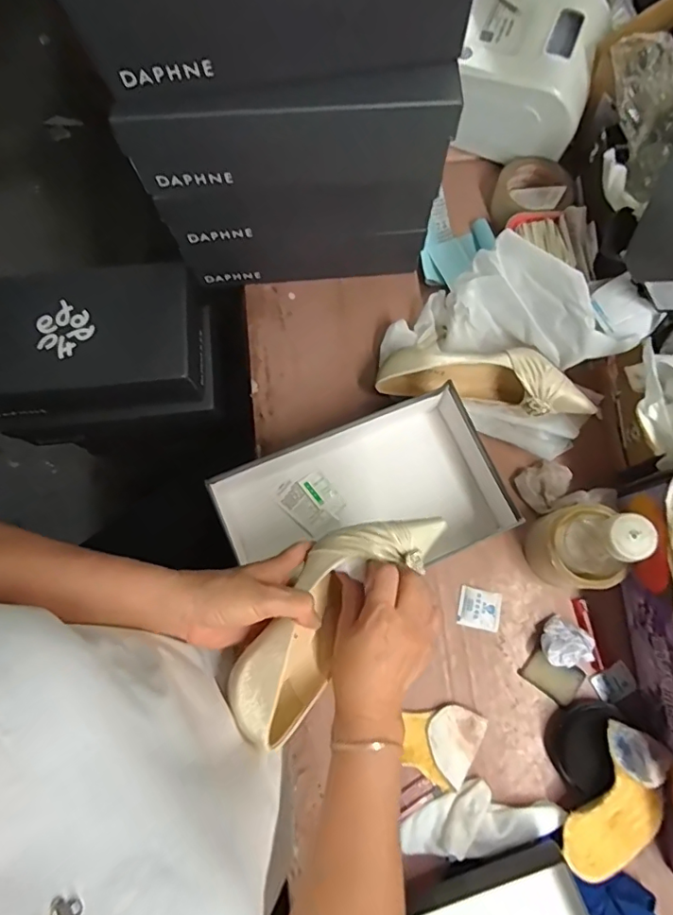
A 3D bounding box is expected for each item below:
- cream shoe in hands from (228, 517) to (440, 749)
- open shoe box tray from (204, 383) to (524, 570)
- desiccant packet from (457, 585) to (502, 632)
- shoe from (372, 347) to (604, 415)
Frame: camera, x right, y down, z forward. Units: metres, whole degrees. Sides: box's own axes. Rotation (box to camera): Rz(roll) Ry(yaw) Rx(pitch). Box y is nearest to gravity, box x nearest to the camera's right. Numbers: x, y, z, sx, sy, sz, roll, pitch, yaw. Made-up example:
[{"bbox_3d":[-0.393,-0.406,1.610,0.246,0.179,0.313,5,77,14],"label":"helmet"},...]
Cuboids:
[{"bbox_3d":[-0.002,0.121,0.447,0.077,0.069,0.233,40,65,10],"label":"cream shoe in hands"},{"bbox_3d":[0.028,0.052,0.615,0.310,0.072,0.195,-24,77,-4],"label":"open shoe box tray"},{"bbox_3d":[0.168,0.177,0.617,0.048,0.007,0.044,11,77,4],"label":"desiccant packet"},{"bbox_3d":[0.176,-0.087,0.635,0.239,0.080,0.068,9,77,17],"label":"shoe"}]

